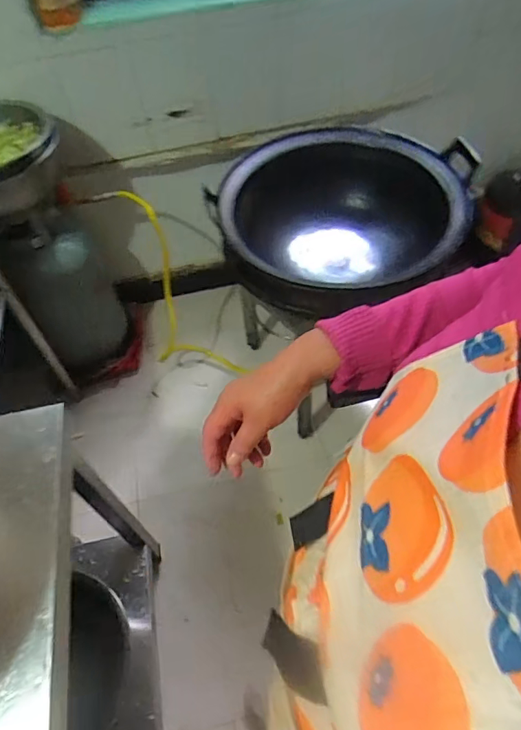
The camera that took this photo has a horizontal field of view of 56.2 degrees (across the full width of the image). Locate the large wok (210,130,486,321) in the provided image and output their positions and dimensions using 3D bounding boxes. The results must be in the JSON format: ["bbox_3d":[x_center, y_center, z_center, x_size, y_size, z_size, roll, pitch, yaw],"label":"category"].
[{"bbox_3d":[0.205,-0.307,1.197,0.605,0.257,0.545,-14,54,-5],"label":"large wok"}]

